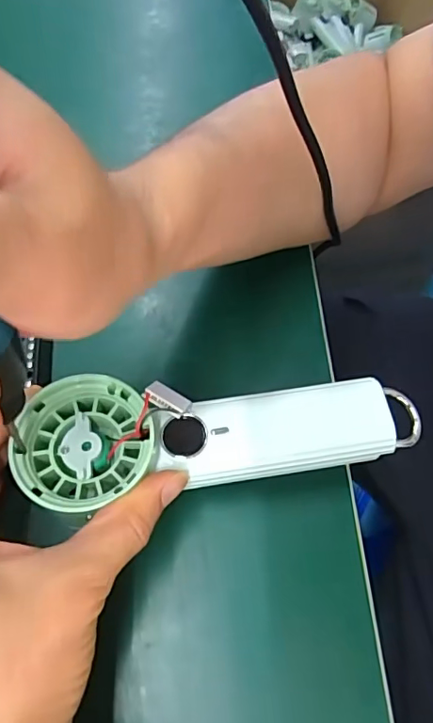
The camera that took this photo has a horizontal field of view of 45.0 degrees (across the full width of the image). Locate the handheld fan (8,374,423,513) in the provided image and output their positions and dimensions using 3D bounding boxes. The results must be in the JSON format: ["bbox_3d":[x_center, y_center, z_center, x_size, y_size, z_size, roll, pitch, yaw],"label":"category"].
[{"bbox_3d":[0.005,0.032,0.244,0.188,0.025,0.058,-3,62,-8],"label":"handheld fan"}]

